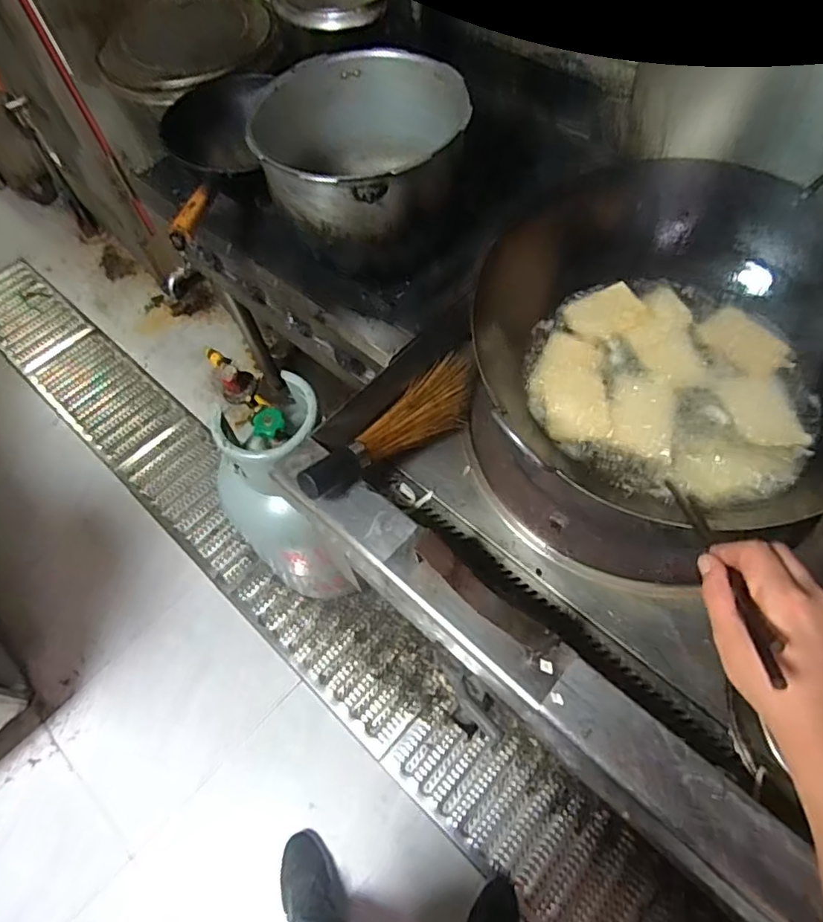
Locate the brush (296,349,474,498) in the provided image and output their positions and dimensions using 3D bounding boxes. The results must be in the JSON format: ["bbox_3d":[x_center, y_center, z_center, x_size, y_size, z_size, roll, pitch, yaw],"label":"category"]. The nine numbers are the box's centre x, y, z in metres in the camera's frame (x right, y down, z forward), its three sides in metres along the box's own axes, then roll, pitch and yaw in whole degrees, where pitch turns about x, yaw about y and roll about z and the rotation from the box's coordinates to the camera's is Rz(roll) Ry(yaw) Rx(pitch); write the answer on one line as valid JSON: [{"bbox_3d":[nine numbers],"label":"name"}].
[{"bbox_3d":[-0.029,-0.049,0.809,0.296,0.069,0.089,-36,64,-16],"label":"brush"}]

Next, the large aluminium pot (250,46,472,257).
[{"bbox_3d":[-0.077,-0.498,0.946,0.320,0.176,0.312,-2,60,3],"label":"large aluminium pot"}]

